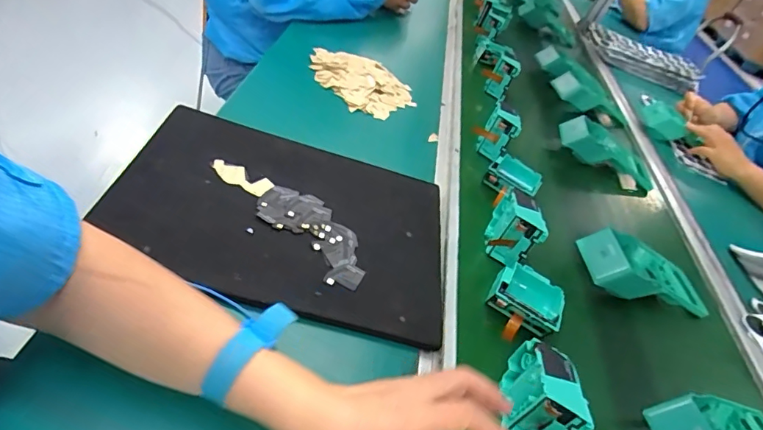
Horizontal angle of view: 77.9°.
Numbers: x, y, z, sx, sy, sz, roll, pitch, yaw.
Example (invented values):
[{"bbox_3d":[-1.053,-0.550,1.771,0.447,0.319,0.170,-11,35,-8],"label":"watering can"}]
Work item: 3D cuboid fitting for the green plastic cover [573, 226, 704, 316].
[{"bbox_3d":[0.352,0.078,0.624,0.190,0.053,0.086,16,32,-21],"label":"green plastic cover"}]

